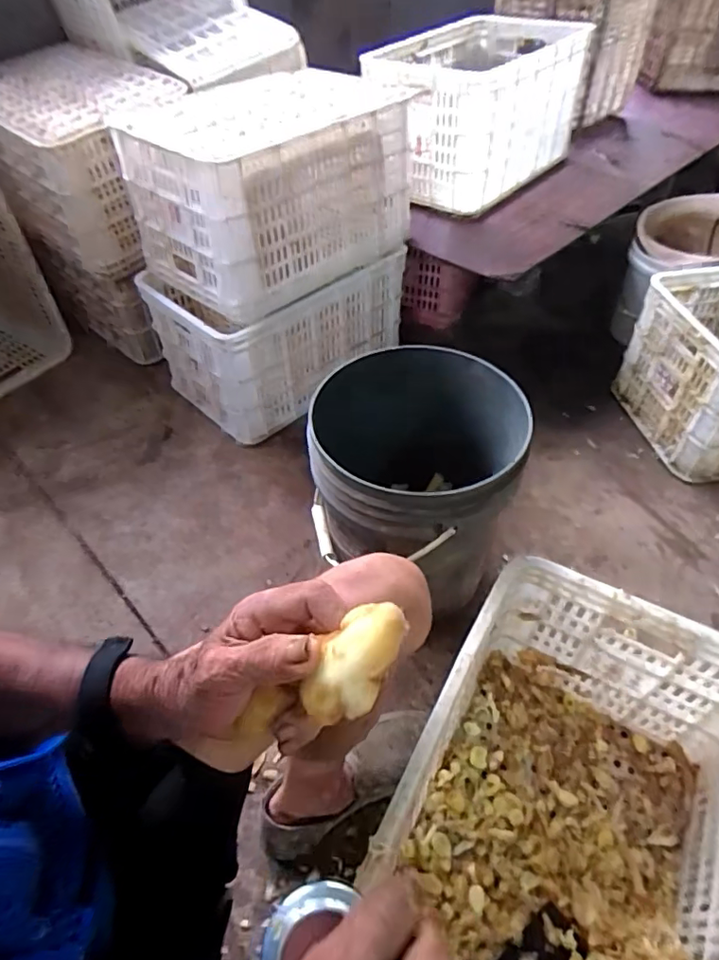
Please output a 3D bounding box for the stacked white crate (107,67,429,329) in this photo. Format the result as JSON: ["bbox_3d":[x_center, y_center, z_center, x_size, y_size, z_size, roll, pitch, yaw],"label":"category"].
[{"bbox_3d":[-0.184,-0.611,1.140,0.372,0.280,0.488,35,57,28],"label":"stacked white crate"}]

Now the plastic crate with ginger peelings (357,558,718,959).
[{"bbox_3d":[0.225,0.415,0.597,0.351,0.293,0.510,21,52,19],"label":"plastic crate with ginger peelings"}]

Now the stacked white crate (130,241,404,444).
[{"bbox_3d":[-0.188,-0.369,1.329,0.496,0.303,0.328,-36,57,-27],"label":"stacked white crate"}]

